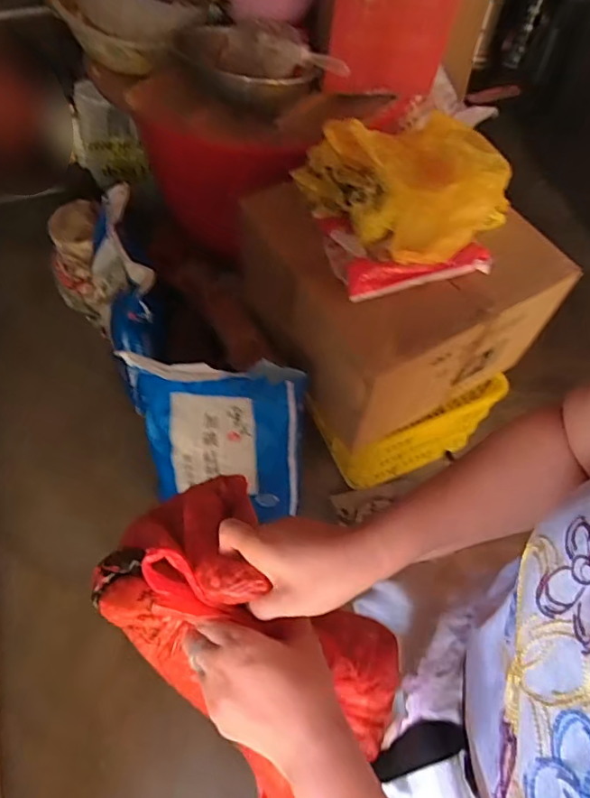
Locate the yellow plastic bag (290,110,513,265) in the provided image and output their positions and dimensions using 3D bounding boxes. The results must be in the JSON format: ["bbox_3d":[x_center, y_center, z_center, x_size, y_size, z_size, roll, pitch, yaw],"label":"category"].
[{"bbox_3d":[0.257,-0.465,1.079,0.399,0.134,0.354,-34,68,-19],"label":"yellow plastic bag"}]

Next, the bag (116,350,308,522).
[{"bbox_3d":[-0.181,0.106,1.211,0.391,0.423,0.082,4,23,0],"label":"bag"}]

